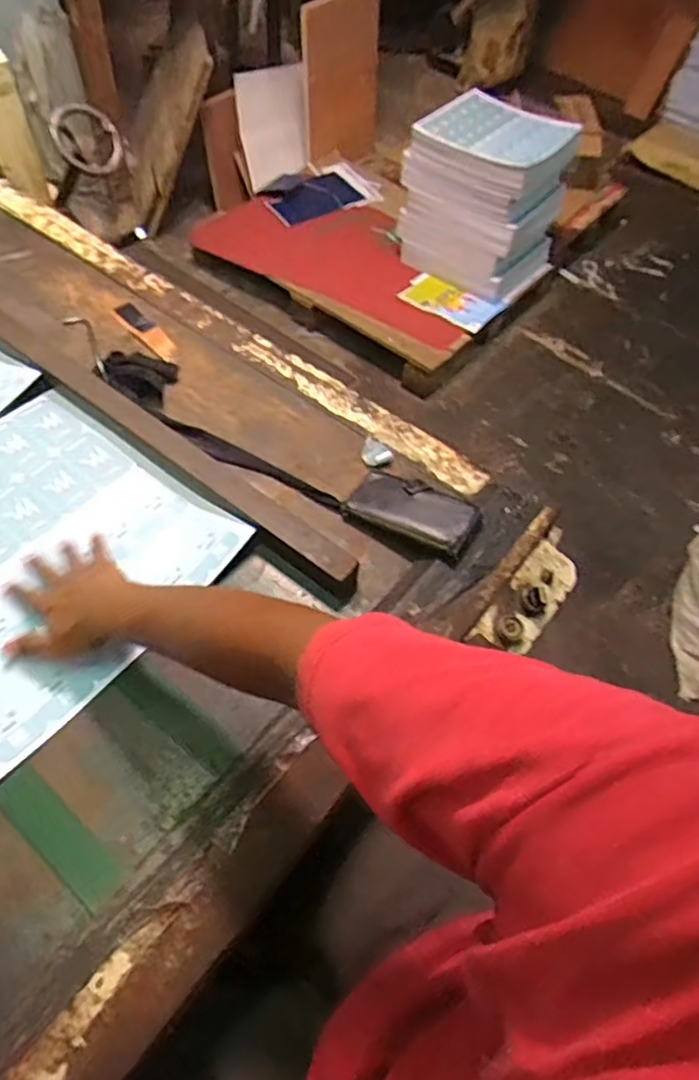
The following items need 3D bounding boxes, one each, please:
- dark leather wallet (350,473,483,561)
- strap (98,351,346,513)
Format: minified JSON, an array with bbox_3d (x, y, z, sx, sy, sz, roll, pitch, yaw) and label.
[{"bbox_3d":[0.080,-0.038,0.769,0.153,0.030,0.085,30,59,14],"label":"dark leather wallet"},{"bbox_3d":[-0.189,-0.155,0.835,0.433,0.029,0.086,39,61,19],"label":"strap"}]

